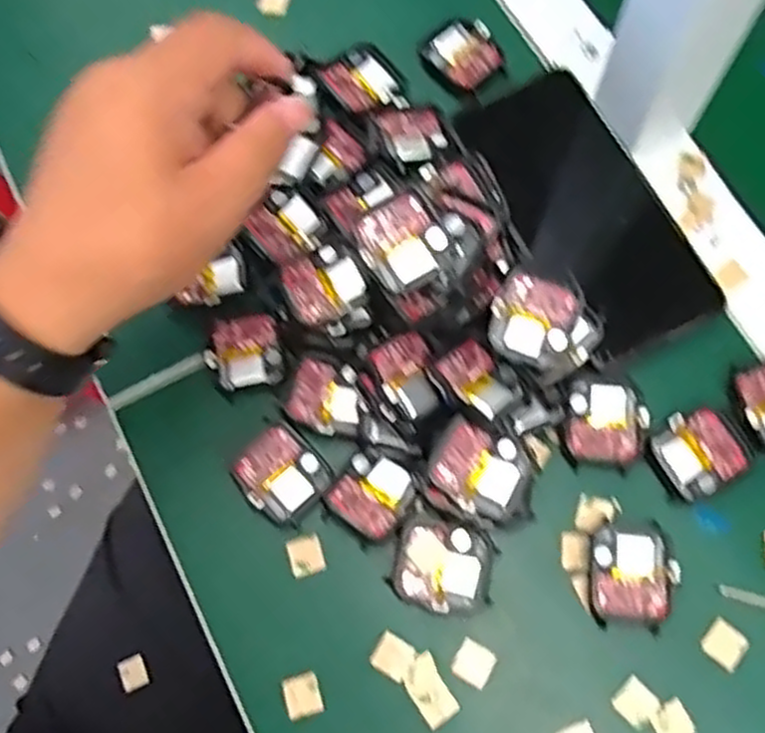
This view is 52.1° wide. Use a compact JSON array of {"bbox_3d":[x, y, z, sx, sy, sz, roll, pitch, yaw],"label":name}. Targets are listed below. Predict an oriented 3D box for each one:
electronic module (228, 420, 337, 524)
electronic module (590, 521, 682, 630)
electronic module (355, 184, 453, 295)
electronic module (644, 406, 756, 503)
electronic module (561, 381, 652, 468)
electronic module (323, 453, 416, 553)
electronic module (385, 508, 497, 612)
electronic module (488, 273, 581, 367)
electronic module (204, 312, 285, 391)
[{"bbox_3d":[-0.048,0.051,0.373,0.043,0.008,0.037,41,77,14],"label":"electronic module"},{"bbox_3d":[0.113,0.095,0.353,0.036,0.011,0.044,2,71,2],"label":"electronic module"},{"bbox_3d":[0.009,-0.054,0.340,0.036,0.011,0.039,-31,73,-9],"label":"electronic module"},{"bbox_3d":[0.150,0.040,0.368,0.042,0.007,0.037,-30,73,-8],"label":"electronic module"},{"bbox_3d":[0.106,0.028,0.375,0.039,0.010,0.039,5,72,3],"label":"electronic module"},{"bbox_3d":[-0.004,0.060,0.366,0.036,0.009,0.037,39,77,13],"label":"electronic module"},{"bbox_3d":[0.029,0.091,0.358,0.044,0.011,0.040,18,73,7],"label":"electronic module"},{"bbox_3d":[0.070,-0.022,0.366,0.037,0.015,0.040,16,73,7],"label":"electronic module"},{"bbox_3d":[-0.070,-0.008,0.393,0.036,0.006,0.036,-14,72,-3],"label":"electronic module"}]

